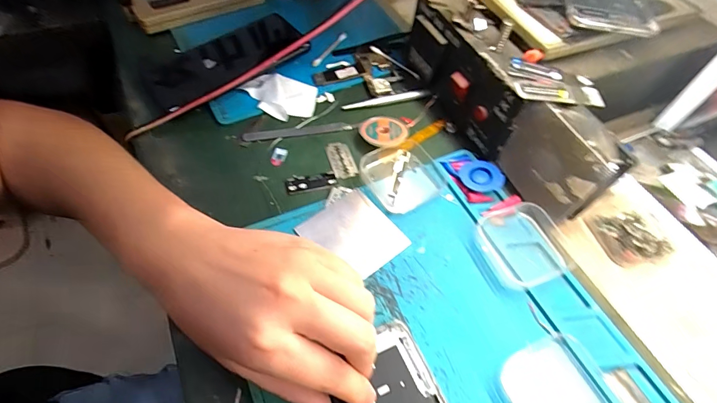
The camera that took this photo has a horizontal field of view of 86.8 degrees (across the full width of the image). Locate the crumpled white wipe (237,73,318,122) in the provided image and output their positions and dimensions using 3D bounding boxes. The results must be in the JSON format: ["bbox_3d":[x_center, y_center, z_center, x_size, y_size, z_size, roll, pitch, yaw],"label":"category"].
[{"bbox_3d":[-0.081,-0.110,0.389,0.077,0.008,0.051,24,58,12],"label":"crumpled white wipe"}]

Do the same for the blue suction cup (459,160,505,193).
[{"bbox_3d":[0.109,-0.022,0.336,0.034,0.004,0.034,-7,55,10],"label":"blue suction cup"}]

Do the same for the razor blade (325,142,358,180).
[{"bbox_3d":[-0.015,-0.038,0.352,0.024,0.004,0.043,-8,58,-17],"label":"razor blade"}]

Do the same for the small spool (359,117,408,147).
[{"bbox_3d":[0.023,-0.067,0.364,0.043,0.011,0.042,2,56,-3],"label":"small spool"}]

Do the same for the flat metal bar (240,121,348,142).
[{"bbox_3d":[-0.058,-0.068,0.363,0.101,0.004,0.012,-10,57,-10],"label":"flat metal bar"}]

